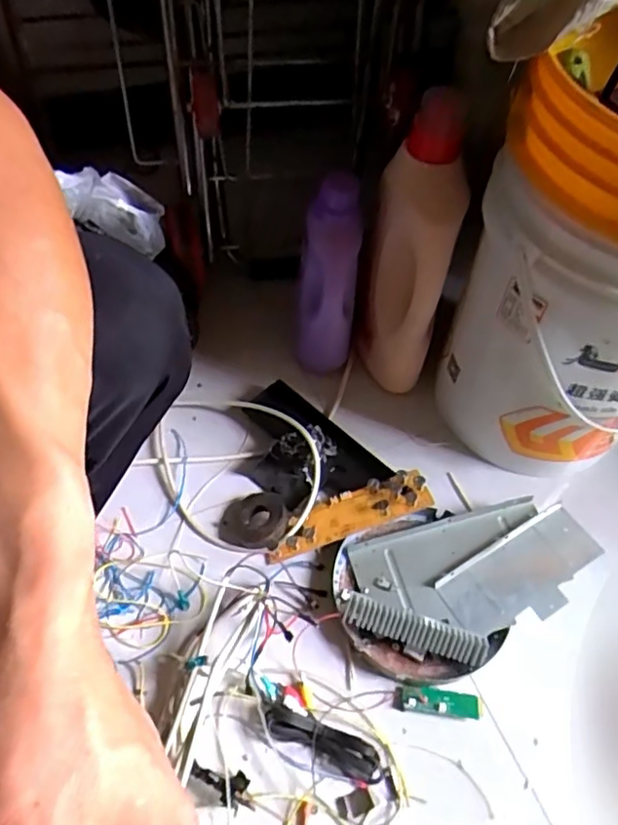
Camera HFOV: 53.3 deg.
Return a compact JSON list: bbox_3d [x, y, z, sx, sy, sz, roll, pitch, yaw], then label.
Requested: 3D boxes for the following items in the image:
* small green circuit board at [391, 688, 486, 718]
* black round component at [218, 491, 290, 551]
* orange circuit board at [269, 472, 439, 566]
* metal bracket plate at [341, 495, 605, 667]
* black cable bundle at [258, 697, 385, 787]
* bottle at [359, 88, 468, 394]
[{"bbox_3d":[0.135,0.302,0.640,0.091,0.008,0.023,7,53,-1],"label":"small green circuit board"},{"bbox_3d":[-0.062,0.126,0.735,0.076,0.027,0.076,-4,49,5],"label":"black round component"},{"bbox_3d":[0.045,0.123,0.736,0.200,0.019,0.057,-24,59,-6],"label":"orange circuit board"},{"bbox_3d":[0.185,0.193,0.706,0.296,0.042,0.164,-10,55,-13],"label":"metal bracket plate"},{"bbox_3d":[0.011,0.323,0.608,0.128,0.022,0.034,22,55,10],"label":"black cable bundle"},{"bbox_3d":[0.137,-0.198,0.810,0.110,0.360,0.120,21,55,9],"label":"bottle"}]

